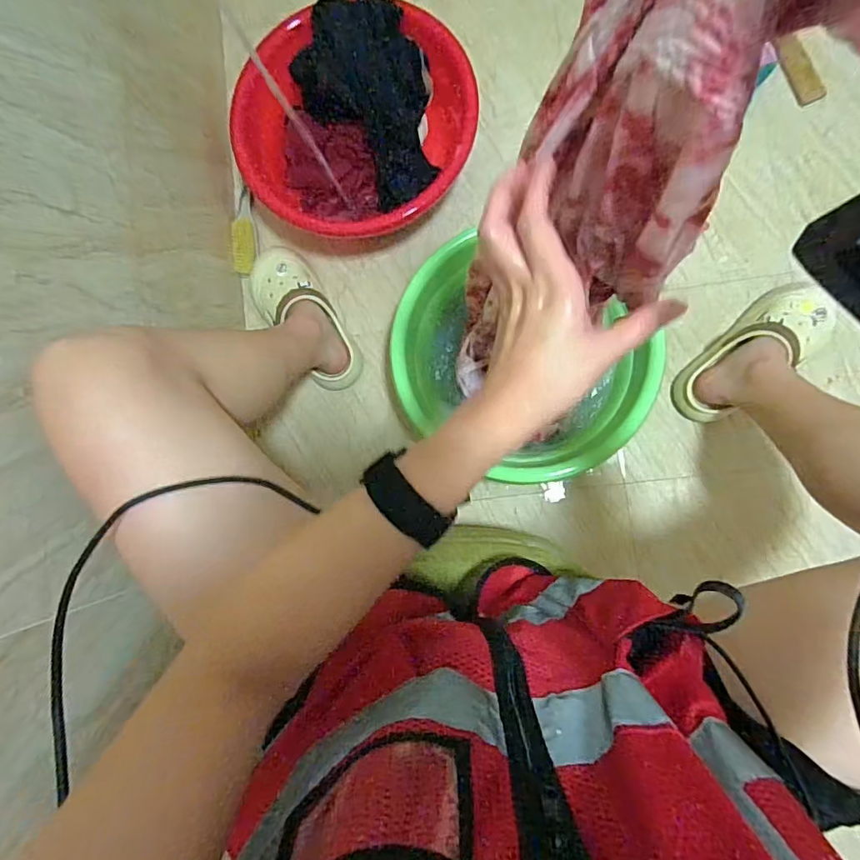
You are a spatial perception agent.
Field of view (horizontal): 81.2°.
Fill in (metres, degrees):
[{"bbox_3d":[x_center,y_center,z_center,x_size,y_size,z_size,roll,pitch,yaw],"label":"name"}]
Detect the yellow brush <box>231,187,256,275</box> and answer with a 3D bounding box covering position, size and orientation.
[{"bbox_3d":[-0.316,-0.336,0.857,0.030,0.034,0.136,0,87,4],"label":"yellow brush"}]

